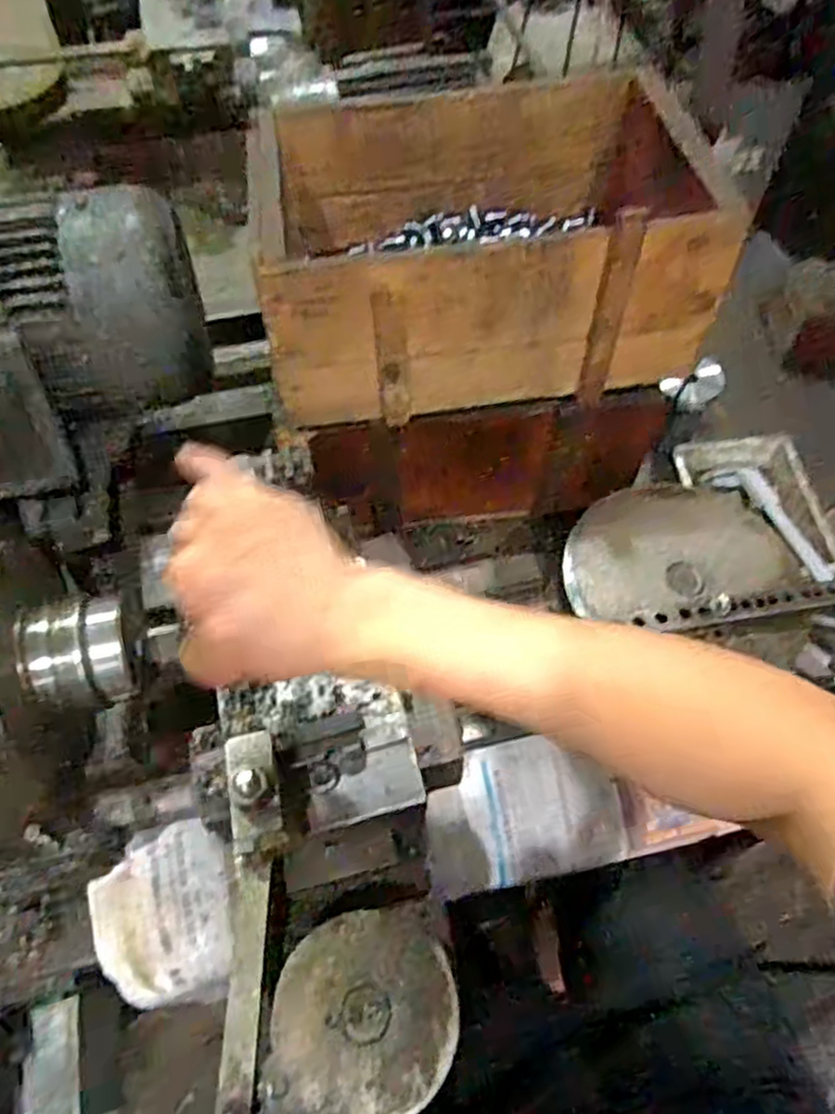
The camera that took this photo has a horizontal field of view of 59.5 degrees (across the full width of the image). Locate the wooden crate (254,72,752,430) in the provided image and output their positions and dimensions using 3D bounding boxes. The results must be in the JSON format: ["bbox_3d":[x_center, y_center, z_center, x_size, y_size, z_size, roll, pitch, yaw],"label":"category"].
[{"bbox_3d":[0.045,-0.274,0.634,0.342,0.148,0.256,-7,56,-5],"label":"wooden crate"}]

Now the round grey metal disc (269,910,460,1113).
[{"bbox_3d":[-0.028,0.246,0.391,0.097,0.010,0.096,0,56,0],"label":"round grey metal disc"}]

